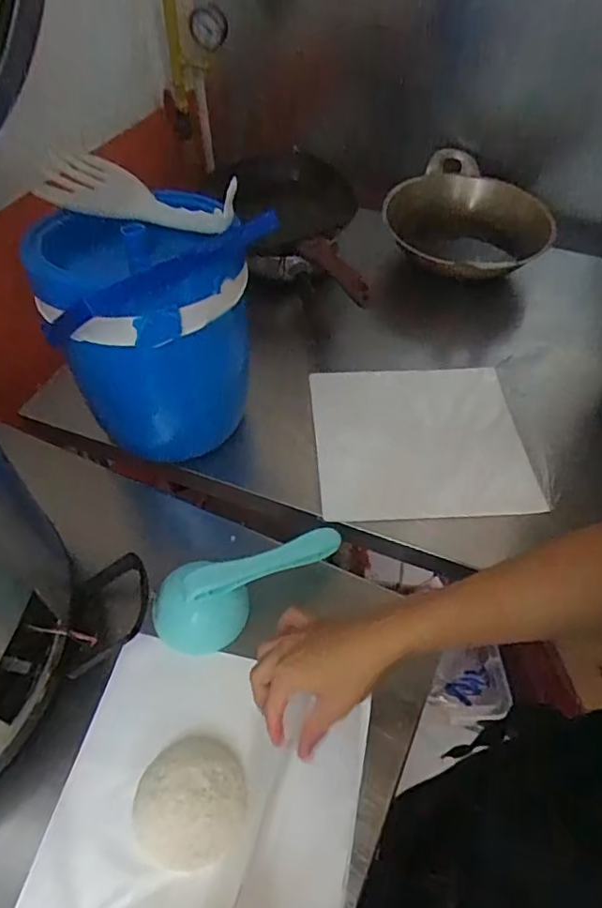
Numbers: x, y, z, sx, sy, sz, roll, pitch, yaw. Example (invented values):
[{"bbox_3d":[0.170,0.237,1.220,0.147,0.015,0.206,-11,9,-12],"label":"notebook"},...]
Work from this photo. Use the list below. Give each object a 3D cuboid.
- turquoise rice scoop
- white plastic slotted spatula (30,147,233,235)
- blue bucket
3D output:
[{"bbox_3d":[-0.058,0.126,0.585,0.202,0.052,0.086,-28,56,-6],"label":"turquoise rice scoop"},{"bbox_3d":[-0.186,-0.283,0.624,0.266,0.068,0.076,30,57,21],"label":"white plastic slotted spatula"},{"bbox_3d":[-0.153,-0.147,0.675,0.226,0.273,0.226,1,52,-1],"label":"blue bucket"}]

